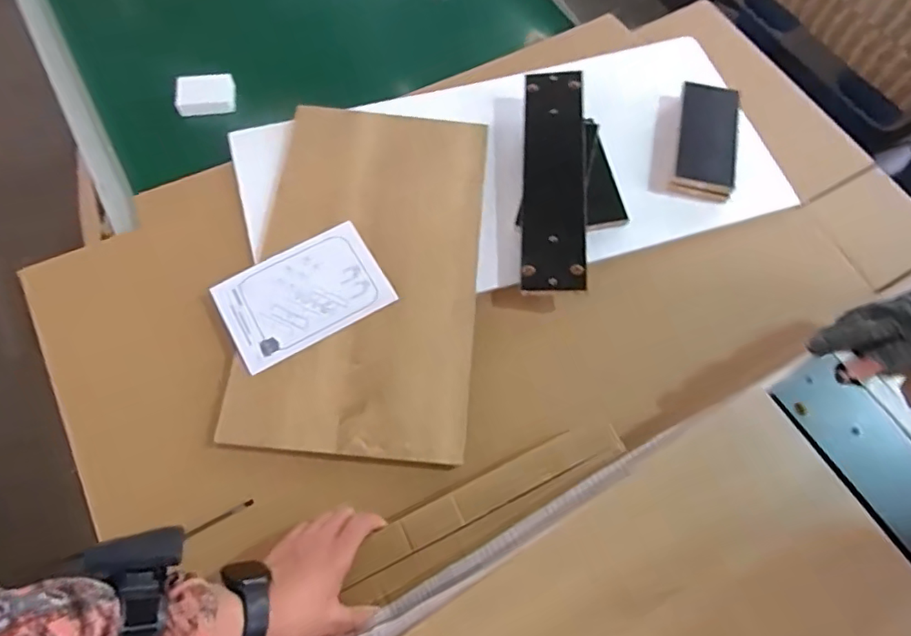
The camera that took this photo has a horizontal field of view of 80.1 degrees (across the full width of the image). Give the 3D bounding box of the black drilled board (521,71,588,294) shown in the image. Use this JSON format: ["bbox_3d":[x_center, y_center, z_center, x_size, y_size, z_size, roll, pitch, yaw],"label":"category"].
[{"bbox_3d":[0.142,-0.208,0.781,0.087,0.015,0.360,-3,70,19],"label":"black drilled board"}]

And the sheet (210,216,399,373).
[{"bbox_3d":[-0.202,-0.033,0.721,0.206,0.010,0.137,-29,72,-12],"label":"sheet"}]

